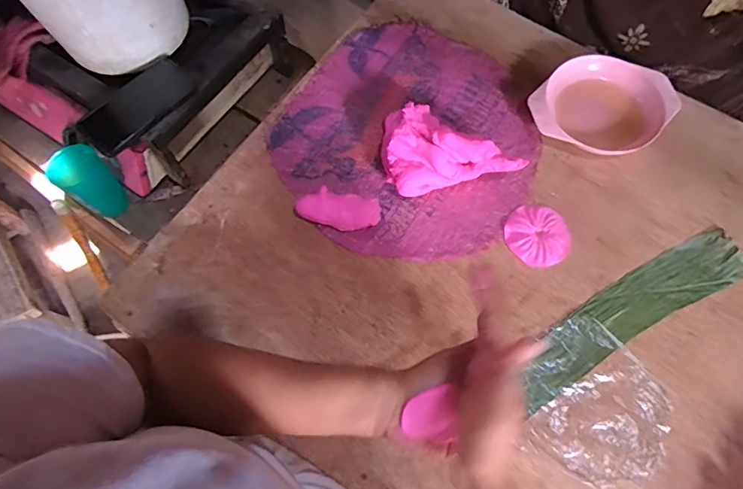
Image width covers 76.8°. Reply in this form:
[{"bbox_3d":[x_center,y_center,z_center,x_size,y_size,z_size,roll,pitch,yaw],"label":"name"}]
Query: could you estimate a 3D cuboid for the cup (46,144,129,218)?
[{"bbox_3d":[-0.459,-0.102,0.772,0.073,0.108,0.075,0,69,0],"label":"cup"}]

